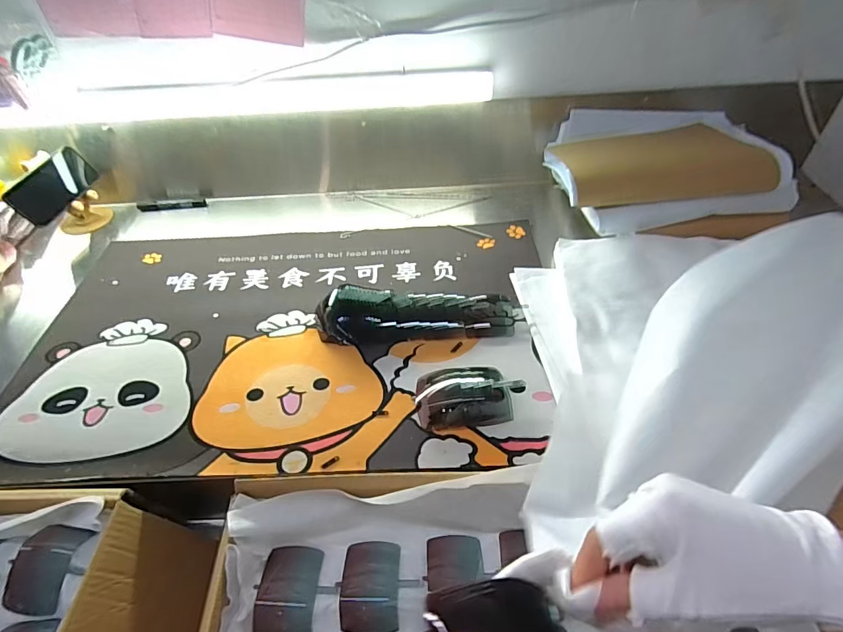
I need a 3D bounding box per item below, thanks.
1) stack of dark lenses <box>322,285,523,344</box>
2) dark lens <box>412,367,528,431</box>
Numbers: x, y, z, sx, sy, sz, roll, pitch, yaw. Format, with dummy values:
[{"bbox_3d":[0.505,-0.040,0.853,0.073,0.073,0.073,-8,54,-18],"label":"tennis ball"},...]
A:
[{"bbox_3d":[-0.003,-0.011,0.662,0.308,0.061,0.076,-1,48,2],"label":"stack of dark lenses"},{"bbox_3d":[0.061,0.097,0.579,0.135,0.028,0.089,-6,48,-3],"label":"dark lens"}]

